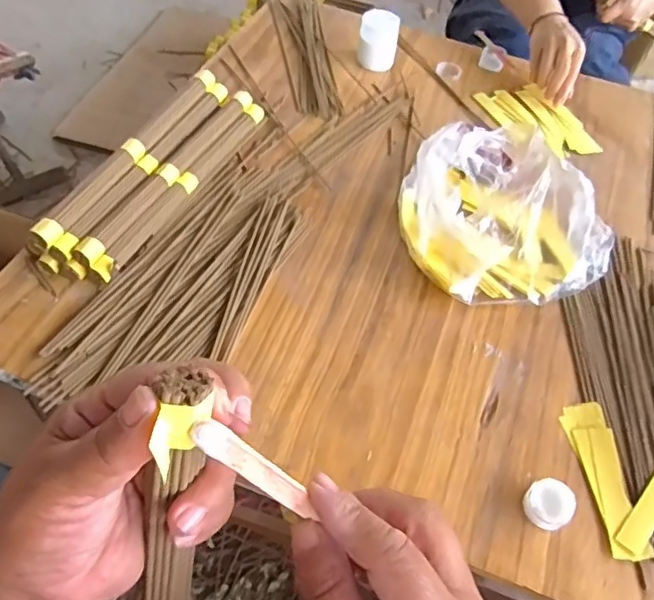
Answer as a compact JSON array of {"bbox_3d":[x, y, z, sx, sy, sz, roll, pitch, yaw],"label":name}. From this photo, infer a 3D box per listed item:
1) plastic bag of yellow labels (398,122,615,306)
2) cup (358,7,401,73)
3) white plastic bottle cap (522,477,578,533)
[{"bbox_3d":[0.196,-0.111,0.647,0.227,0.089,0.220,-12,54,-14],"label":"plastic bag of yellow labels"},{"bbox_3d":[0.075,-0.381,0.862,0.056,0.067,0.054,8,51,1],"label":"cup"},{"bbox_3d":[0.184,0.169,0.486,0.036,0.022,0.034,2,52,-3],"label":"white plastic bottle cap"}]

